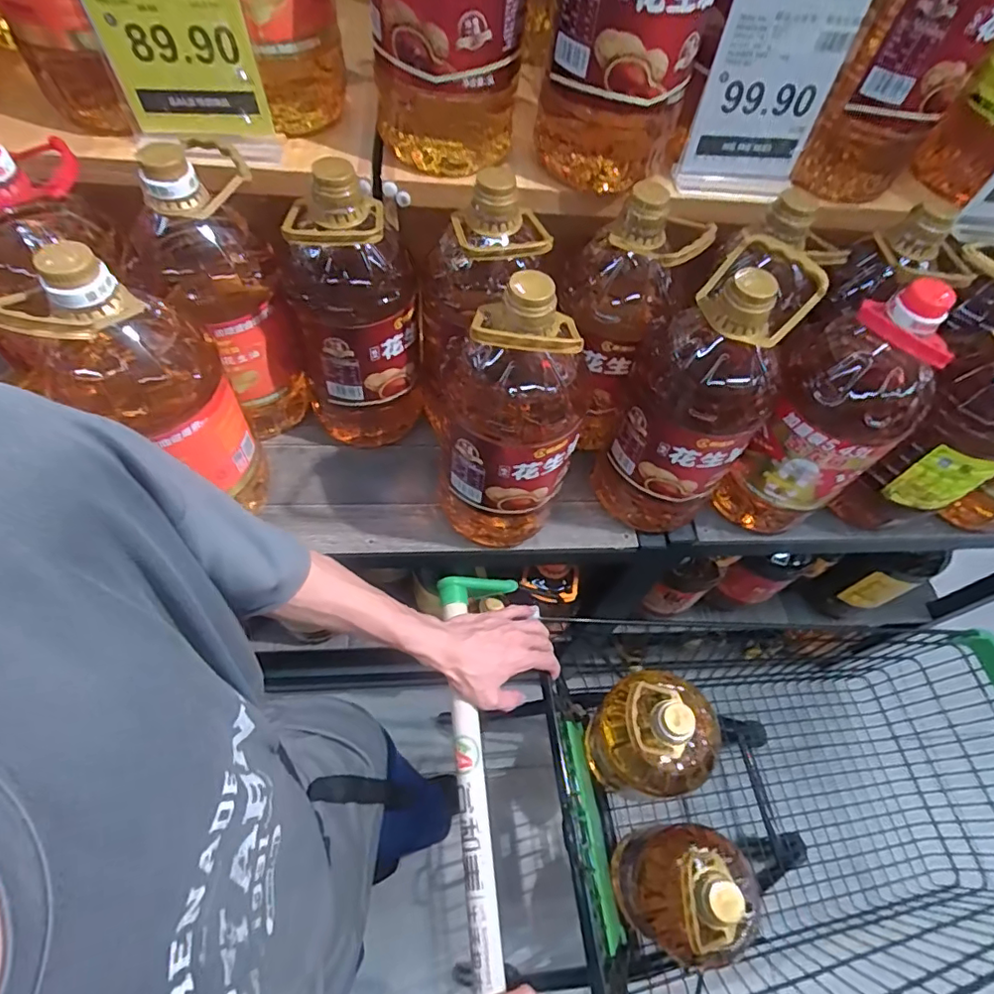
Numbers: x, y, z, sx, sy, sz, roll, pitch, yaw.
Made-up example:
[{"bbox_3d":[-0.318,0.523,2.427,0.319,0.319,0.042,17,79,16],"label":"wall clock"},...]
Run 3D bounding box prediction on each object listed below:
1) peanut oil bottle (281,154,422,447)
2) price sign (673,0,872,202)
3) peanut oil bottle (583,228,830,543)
[{"bbox_3d":[-0.172,-0.216,0.677,0.145,0.332,0.139,-8,58,-10],"label":"peanut oil bottle"},{"bbox_3d":[0.302,-0.453,0.620,0.145,0.219,0.017,1,51,-6],"label":"price sign"},{"bbox_3d":[0.218,-0.102,0.650,0.150,0.339,0.138,28,59,13],"label":"peanut oil bottle"}]

